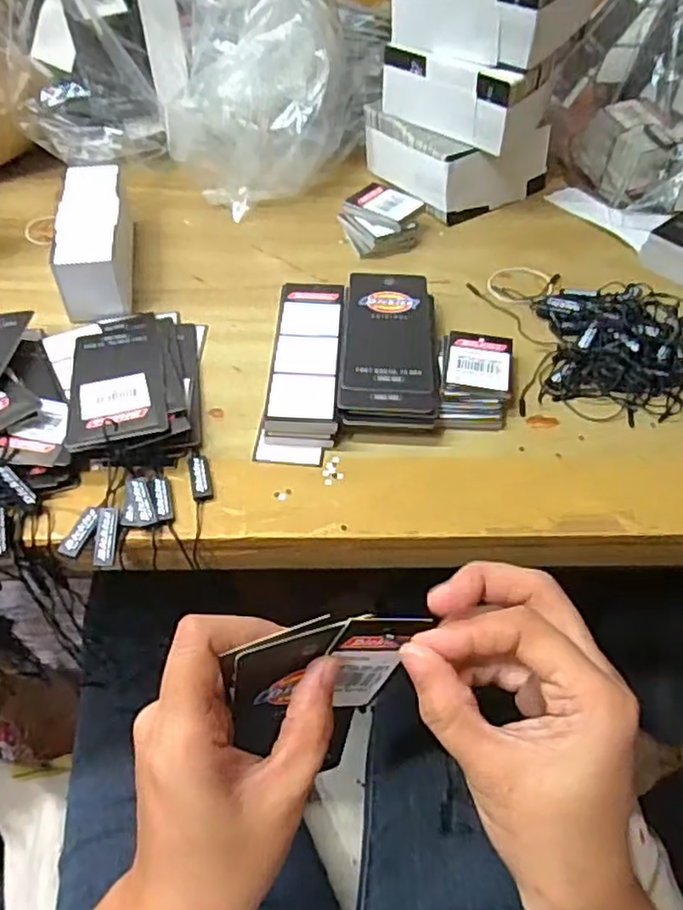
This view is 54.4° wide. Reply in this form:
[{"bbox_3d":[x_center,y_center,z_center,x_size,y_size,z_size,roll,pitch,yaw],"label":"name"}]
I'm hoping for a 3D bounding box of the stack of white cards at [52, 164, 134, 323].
[{"bbox_3d":[-0.162,-0.146,0.440,0.039,0.039,0.121,-8,50,-8],"label":"stack of white cards"}]

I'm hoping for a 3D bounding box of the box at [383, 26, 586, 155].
[{"bbox_3d":[0.103,-0.288,0.508,0.113,0.051,0.102,32,56,23],"label":"box"}]

